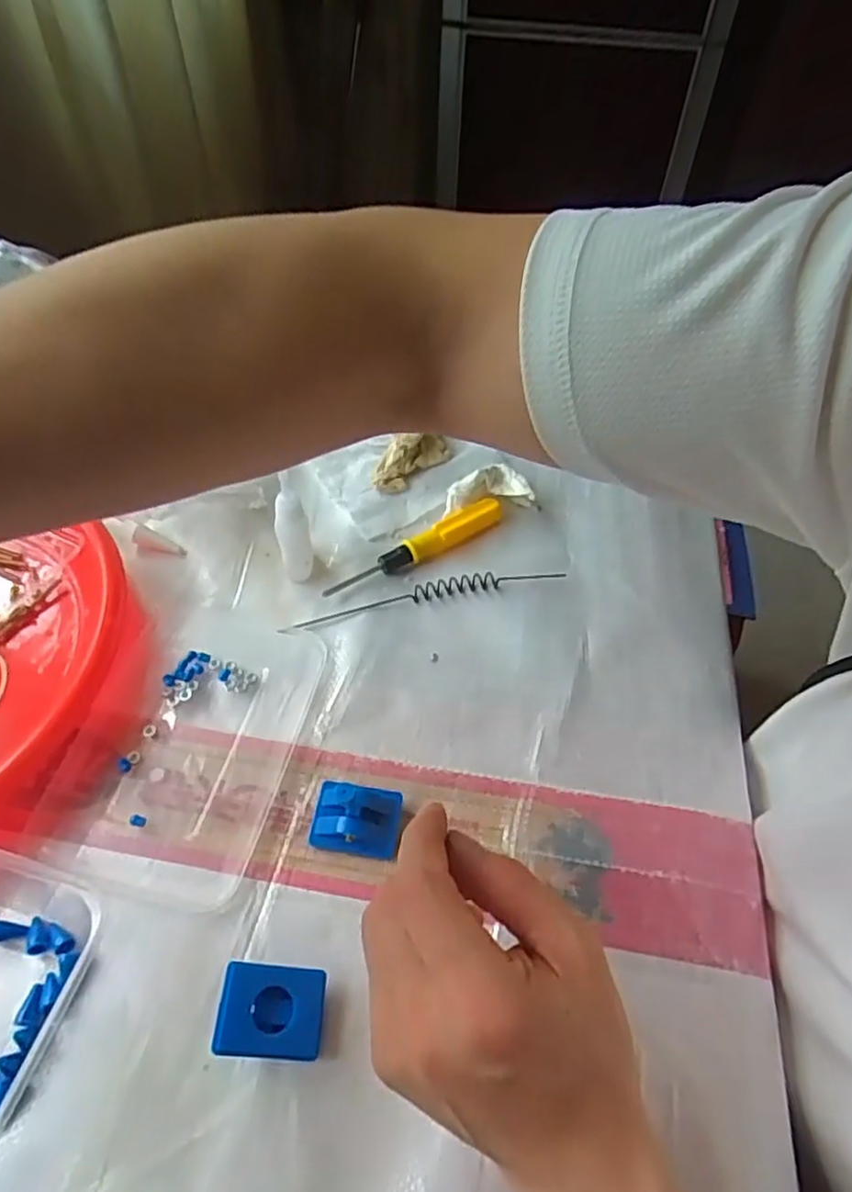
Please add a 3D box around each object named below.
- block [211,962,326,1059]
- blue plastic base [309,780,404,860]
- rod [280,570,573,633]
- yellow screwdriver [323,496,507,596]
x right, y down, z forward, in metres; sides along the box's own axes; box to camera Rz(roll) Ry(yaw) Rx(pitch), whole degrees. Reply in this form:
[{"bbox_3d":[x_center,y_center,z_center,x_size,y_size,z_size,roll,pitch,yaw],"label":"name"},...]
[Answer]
[{"bbox_3d":[-0.067,0.181,0.296,0.042,0.019,0.034,2,50,-1],"label":"block"},{"bbox_3d":[-0.036,0.114,0.354,0.045,0.018,0.034,8,51,4],"label":"blue plastic base"},{"bbox_3d":[0.000,-0.002,0.453,0.188,0.010,0.015,-11,52,-11],"label":"rod"},{"bbox_3d":[-0.008,-0.034,0.464,0.135,0.019,0.018,-25,56,-21],"label":"yellow screwdriver"}]

